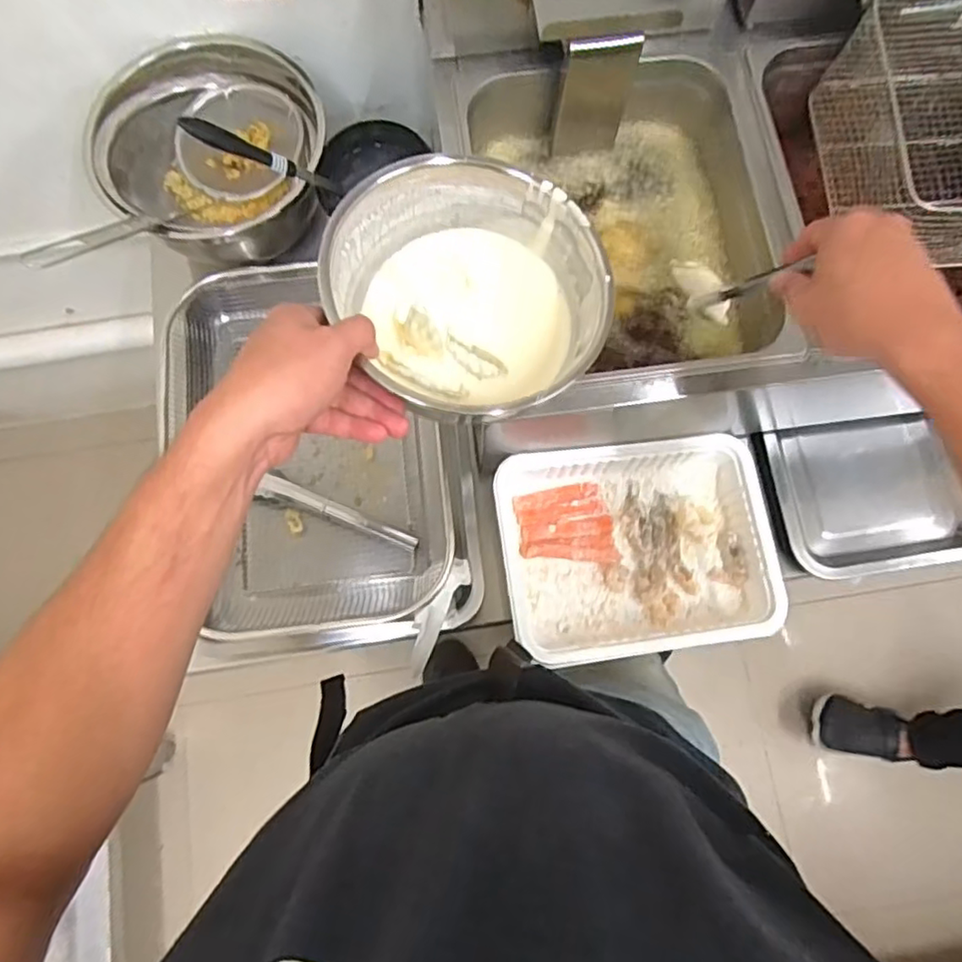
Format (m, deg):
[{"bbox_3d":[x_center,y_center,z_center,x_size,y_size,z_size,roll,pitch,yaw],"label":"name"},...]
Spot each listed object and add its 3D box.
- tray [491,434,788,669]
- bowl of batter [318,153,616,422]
[{"bbox_3d":[0.149,0.062,0.646,0.261,0.062,0.203,-7,76,-3],"label":"tray"},{"bbox_3d":[-0.003,-0.133,0.460,0.177,0.088,0.170,0,76,-1],"label":"bowl of batter"}]

